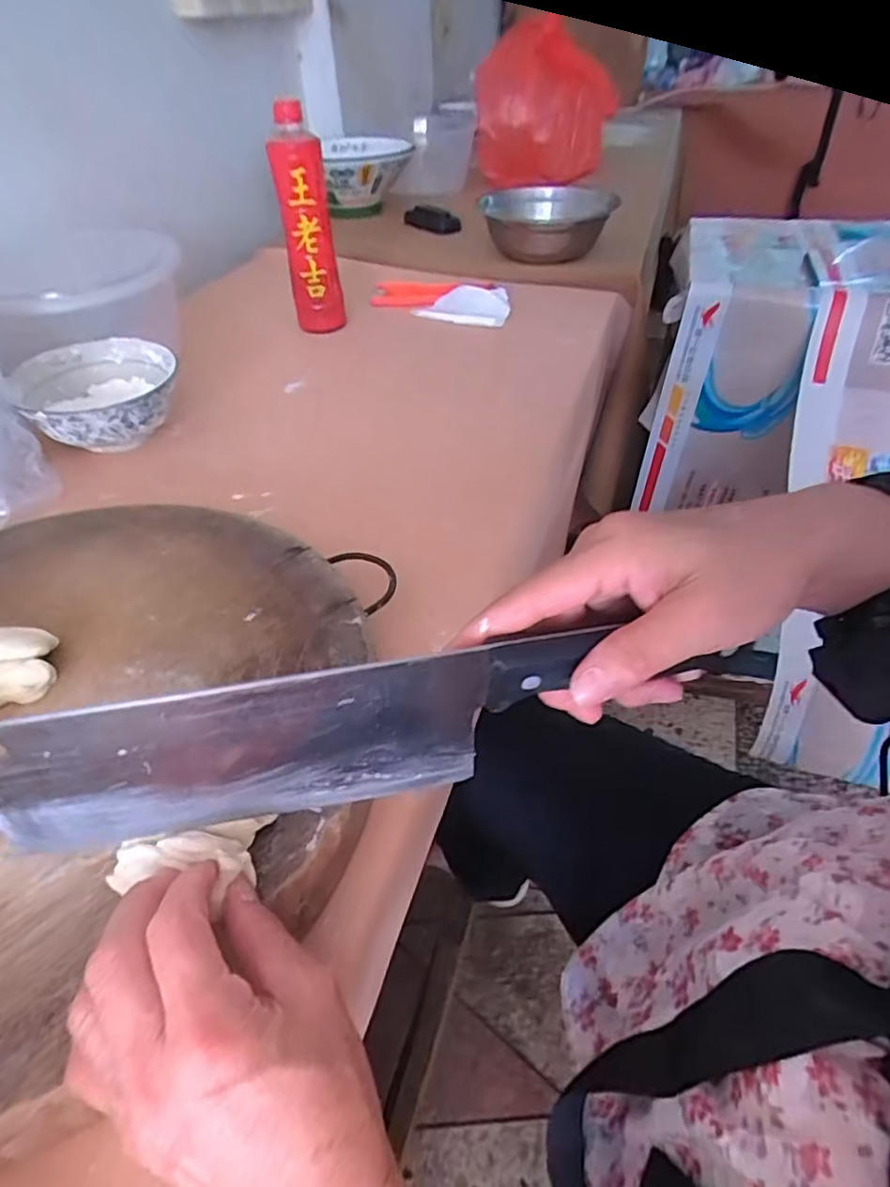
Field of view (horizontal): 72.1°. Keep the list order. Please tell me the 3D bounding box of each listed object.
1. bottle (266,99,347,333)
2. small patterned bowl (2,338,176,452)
[{"bbox_3d":[-0.162,-0.429,0.718,0.059,0.224,0.055,-8,45,-6],"label":"bottle"},{"bbox_3d":[-0.324,-0.182,0.584,0.139,0.062,0.141,-14,46,-11],"label":"small patterned bowl"}]

